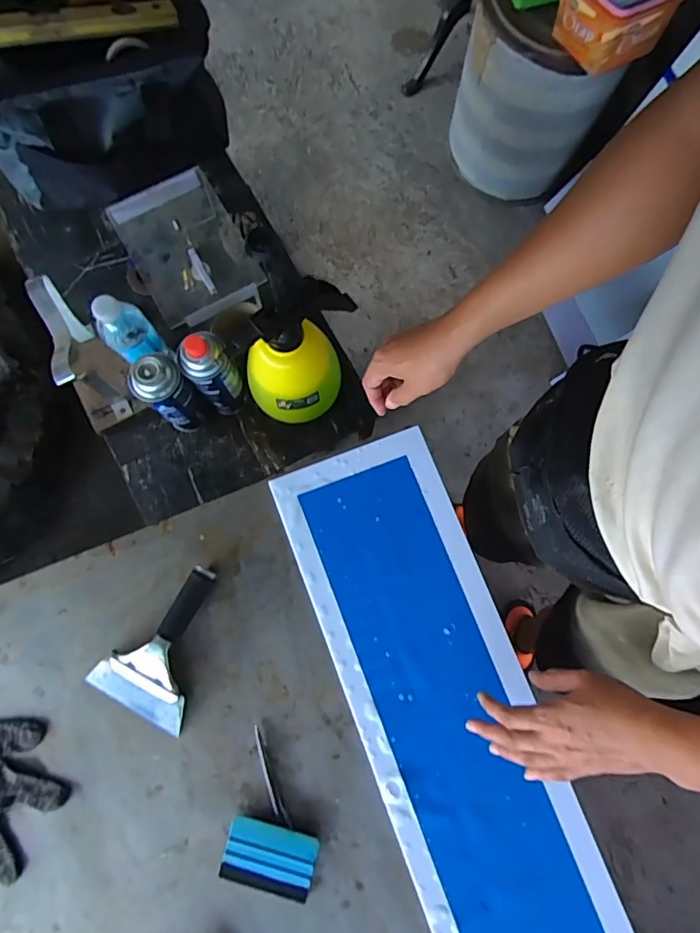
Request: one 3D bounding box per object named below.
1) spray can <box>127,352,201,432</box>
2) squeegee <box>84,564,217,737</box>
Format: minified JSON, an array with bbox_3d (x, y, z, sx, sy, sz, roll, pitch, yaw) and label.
[{"bbox_3d":[-0.256,-0.100,0.715,0.054,0.173,0.066,44,81,7],"label":"spray can"},{"bbox_3d":[-0.212,0.197,0.566,0.116,0.032,0.175,26,80,3],"label":"squeegee"}]

